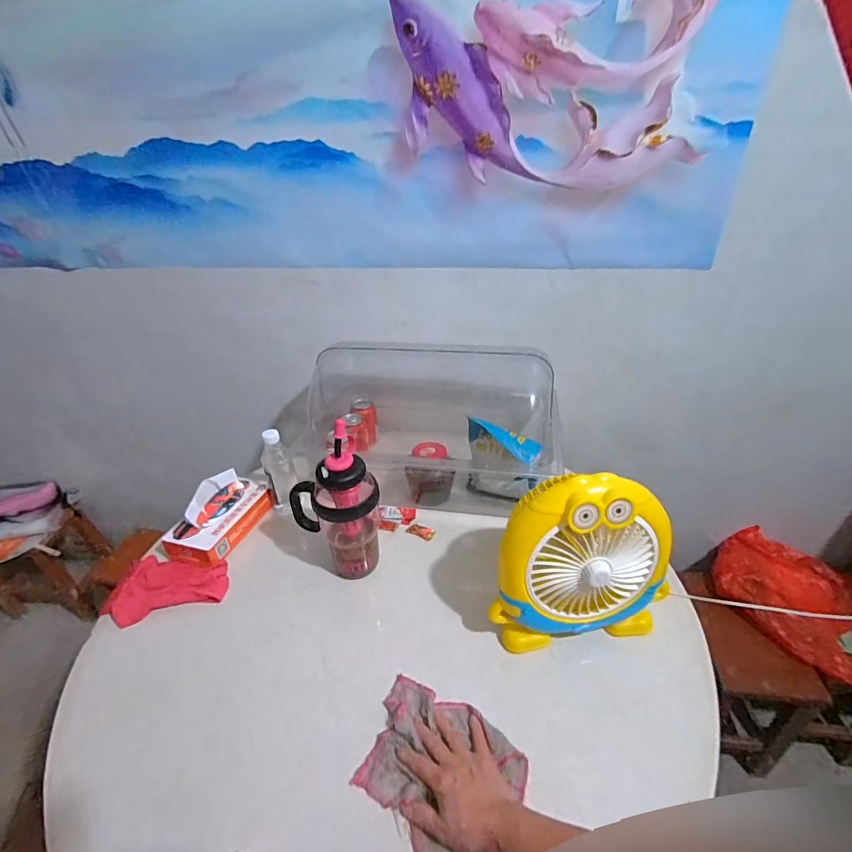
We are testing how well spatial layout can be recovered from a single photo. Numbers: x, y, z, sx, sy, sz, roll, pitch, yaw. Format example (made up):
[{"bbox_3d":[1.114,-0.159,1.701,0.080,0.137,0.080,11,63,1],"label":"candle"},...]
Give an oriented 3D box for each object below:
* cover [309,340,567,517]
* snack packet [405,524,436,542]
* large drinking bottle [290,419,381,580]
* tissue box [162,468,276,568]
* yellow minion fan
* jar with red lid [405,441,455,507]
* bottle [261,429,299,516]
[{"bbox_3d":[0.013,-0.019,1.018,0.526,0.245,0.355,4,32,9],"label":"cover"},{"bbox_3d":[-0.010,0.210,0.885,0.057,0.005,0.028,17,36,27],"label":"snack packet"},{"bbox_3d":[-0.154,0.125,0.759,0.130,0.266,0.096,23,39,34],"label":"large drinking bottle"},{"bbox_3d":[-0.413,0.172,0.892,0.116,0.088,0.207,9,33,16],"label":"tissue box"},{"bbox_3d":[0.225,0.196,0.649,0.251,0.273,0.110,-1,32,0],"label":"yellow minion fan"},{"bbox_3d":[0.010,0.108,0.936,0.085,0.120,0.078,-1,32,1],"label":"jar with red lid"},{"bbox_3d":[-0.297,0.105,0.913,0.058,0.181,0.067,-15,34,-21],"label":"bottle"}]

